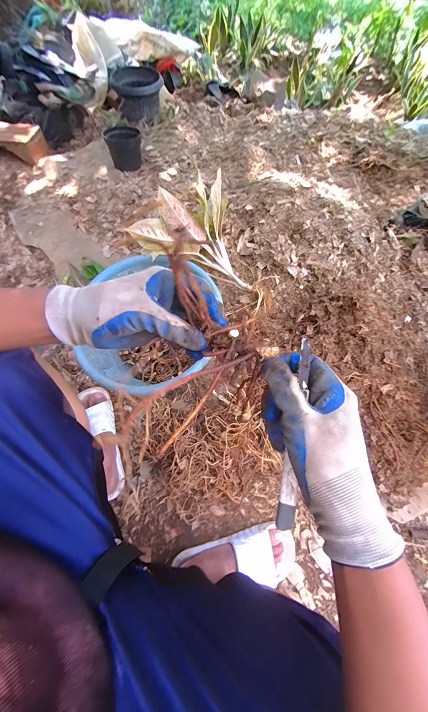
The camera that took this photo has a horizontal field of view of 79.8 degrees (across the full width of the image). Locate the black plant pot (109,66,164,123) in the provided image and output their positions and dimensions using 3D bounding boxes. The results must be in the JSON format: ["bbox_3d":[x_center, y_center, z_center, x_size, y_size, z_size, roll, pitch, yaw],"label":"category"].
[{"bbox_3d":[-0.353,-1.219,1.202,0.203,0.144,0.205,0,69,0],"label":"black plant pot"}]

